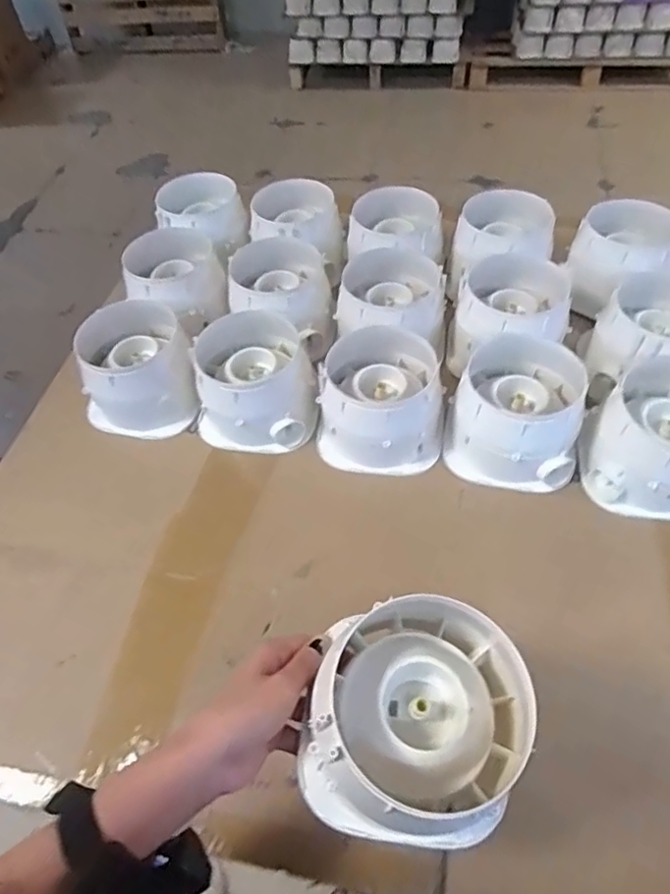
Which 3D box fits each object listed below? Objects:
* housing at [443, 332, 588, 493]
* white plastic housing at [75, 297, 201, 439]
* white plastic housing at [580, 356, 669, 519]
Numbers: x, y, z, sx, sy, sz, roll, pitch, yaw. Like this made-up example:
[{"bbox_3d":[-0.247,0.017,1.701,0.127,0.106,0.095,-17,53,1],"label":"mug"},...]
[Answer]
[{"bbox_3d":[0.189,-0.039,0.622,0.132,0.092,0.144,7,55,11],"label":"housing"},{"bbox_3d":[-0.234,-0.090,0.692,0.137,0.089,0.151,-25,55,-13],"label":"white plastic housing"},{"bbox_3d":[0.323,-0.016,0.584,0.138,0.089,0.155,13,56,14],"label":"white plastic housing"}]

